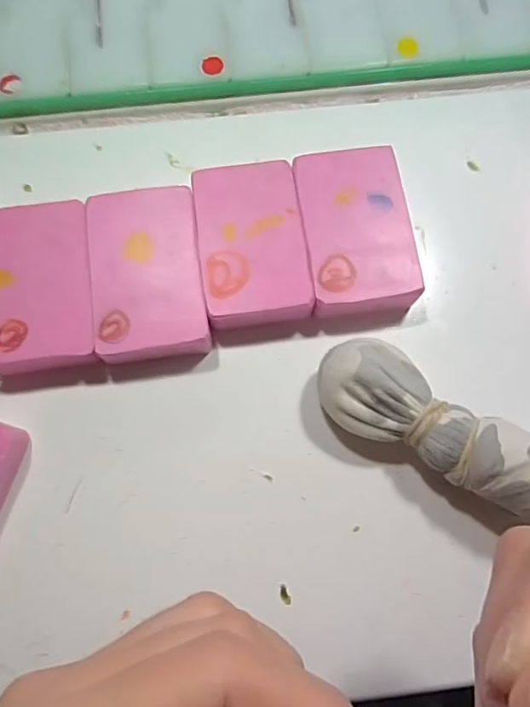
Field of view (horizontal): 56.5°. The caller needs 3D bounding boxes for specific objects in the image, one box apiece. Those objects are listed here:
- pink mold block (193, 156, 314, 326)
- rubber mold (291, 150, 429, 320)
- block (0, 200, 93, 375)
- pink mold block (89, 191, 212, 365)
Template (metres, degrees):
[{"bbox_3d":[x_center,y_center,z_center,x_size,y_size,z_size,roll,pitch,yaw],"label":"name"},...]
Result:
[{"bbox_3d":[-0.006,-0.045,0.213,0.043,0.020,0.071,-7,77,-3],"label":"pink mold block"},{"bbox_3d":[0.039,-0.051,0.215,0.044,0.020,0.072,-7,77,-2],"label":"rubber mold"},{"bbox_3d":[-0.093,-0.027,0.207,0.043,0.019,0.070,-7,77,-2],"label":"block"},{"bbox_3d":[-0.048,-0.032,0.207,0.043,0.022,0.072,-9,77,-3],"label":"pink mold block"}]

